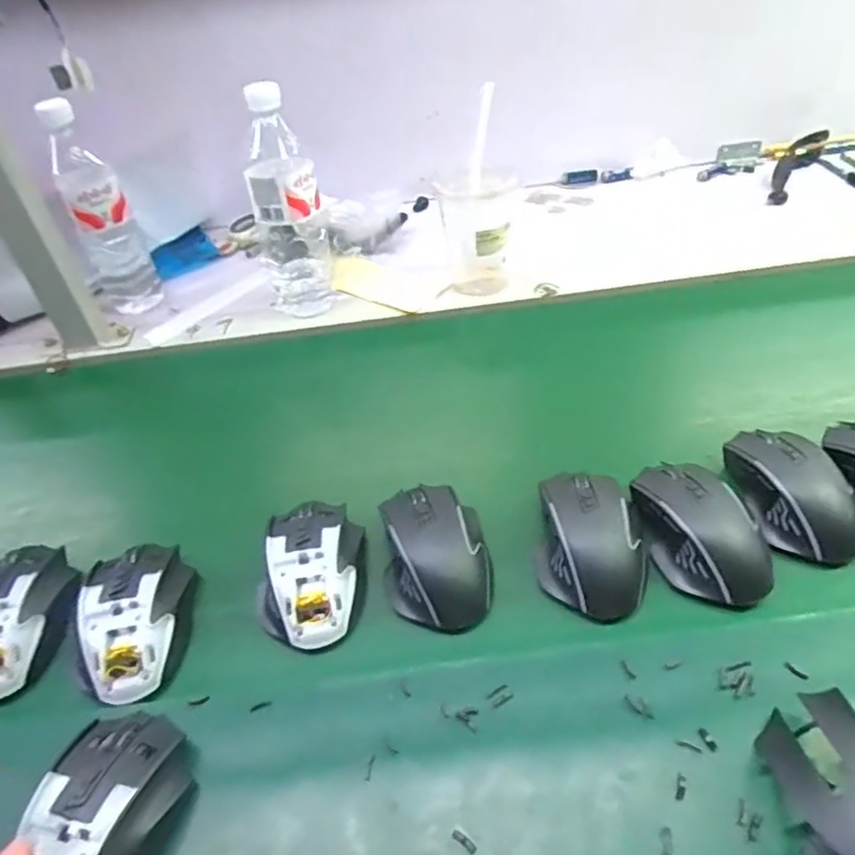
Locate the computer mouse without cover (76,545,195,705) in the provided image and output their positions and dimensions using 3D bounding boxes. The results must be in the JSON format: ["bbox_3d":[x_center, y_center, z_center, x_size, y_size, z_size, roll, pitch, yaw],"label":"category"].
[{"bbox_3d":[-0.196,0.123,0.445,0.064,0.034,0.114,-12,44,-5],"label":"computer mouse without cover"}]

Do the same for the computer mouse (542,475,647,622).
[{"bbox_3d":[0.115,0.075,0.456,0.068,0.034,0.111,0,44,8],"label":"computer mouse"}]

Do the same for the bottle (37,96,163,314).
[{"bbox_3d":[-0.352,-0.222,0.702,0.069,0.219,0.076,-25,47,-18],"label":"bottle"}]

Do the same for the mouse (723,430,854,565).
[{"bbox_3d":[0.262,0.045,0.472,0.062,0.035,0.106,-11,43,-4],"label":"mouse"}]

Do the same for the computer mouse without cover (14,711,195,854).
[{"bbox_3d":[-0.170,0.208,0.343,0.067,0.043,0.115,2,44,10],"label":"computer mouse without cover"}]

